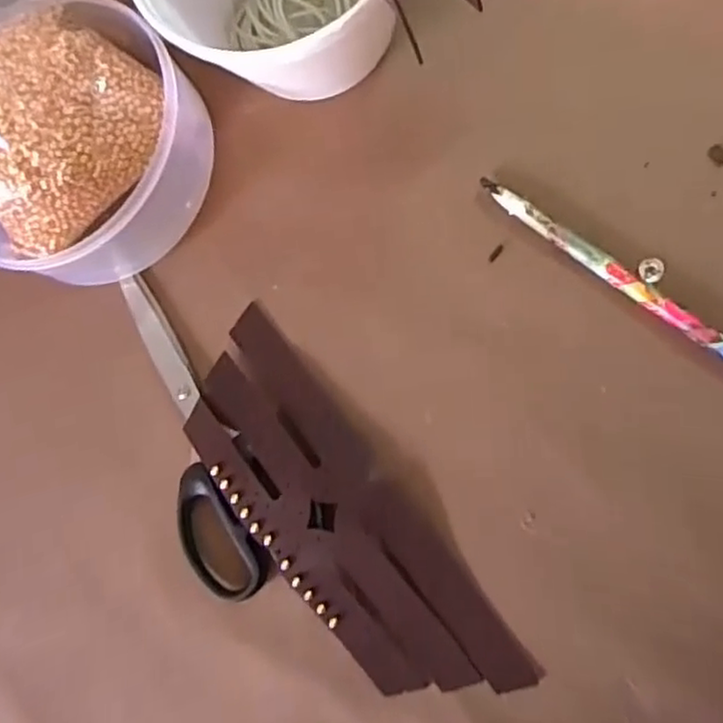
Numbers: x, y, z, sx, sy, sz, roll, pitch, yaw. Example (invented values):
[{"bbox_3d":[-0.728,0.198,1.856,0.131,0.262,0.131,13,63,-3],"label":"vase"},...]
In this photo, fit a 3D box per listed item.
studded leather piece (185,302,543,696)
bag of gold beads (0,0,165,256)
[{"bbox_3d":[-0.011,0.078,0.337,0.067,0.016,0.209,-41,78,7],"label":"studded leather piece"},{"bbox_3d":[-0.182,-0.133,0.334,0.141,0.089,0.110,40,94,12],"label":"bag of gold beads"}]

